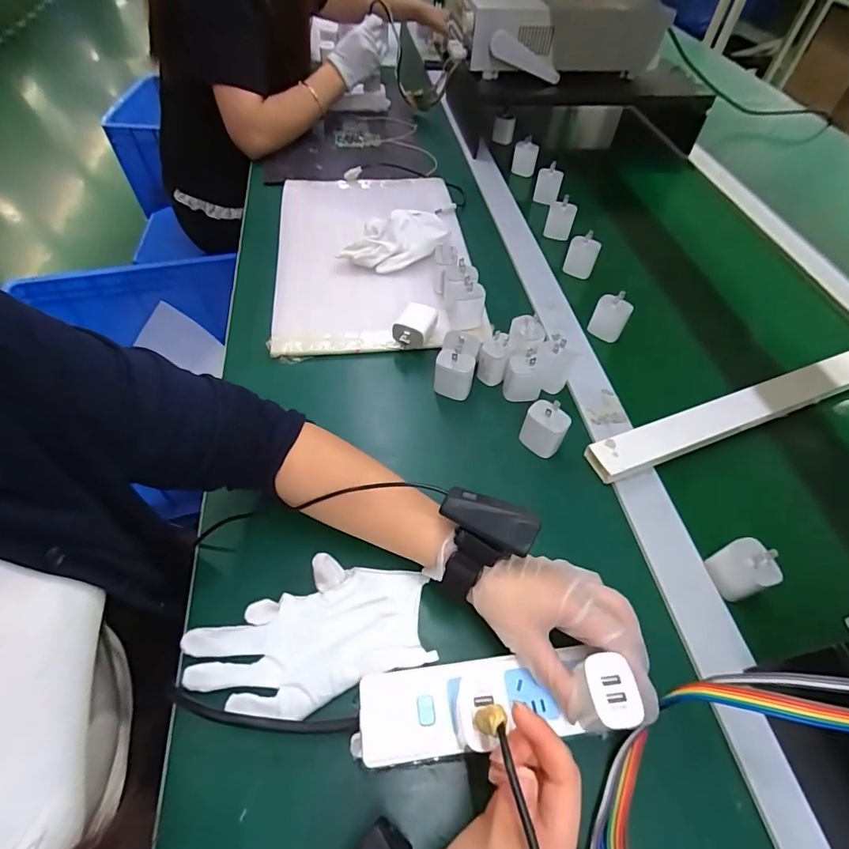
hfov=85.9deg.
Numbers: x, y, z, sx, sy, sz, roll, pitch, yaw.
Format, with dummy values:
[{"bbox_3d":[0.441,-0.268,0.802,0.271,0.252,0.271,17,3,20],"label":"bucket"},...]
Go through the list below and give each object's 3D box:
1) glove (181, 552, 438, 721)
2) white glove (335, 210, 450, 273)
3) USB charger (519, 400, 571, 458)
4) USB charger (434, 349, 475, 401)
[{"bbox_3d":[-0.089,0.165,0.362,0.181,0.027,0.104,-16,59,-15],"label":"glove"},{"bbox_3d":[-0.042,-0.259,0.651,0.153,0.045,0.077,-27,60,-22],"label":"white glove"},{"bbox_3d":[0.125,0.004,0.475,0.041,0.055,0.029,32,58,18],"label":"USB charger"},{"bbox_3d":[0.033,-0.057,0.514,0.042,0.050,0.028,10,54,3],"label":"USB charger"}]

